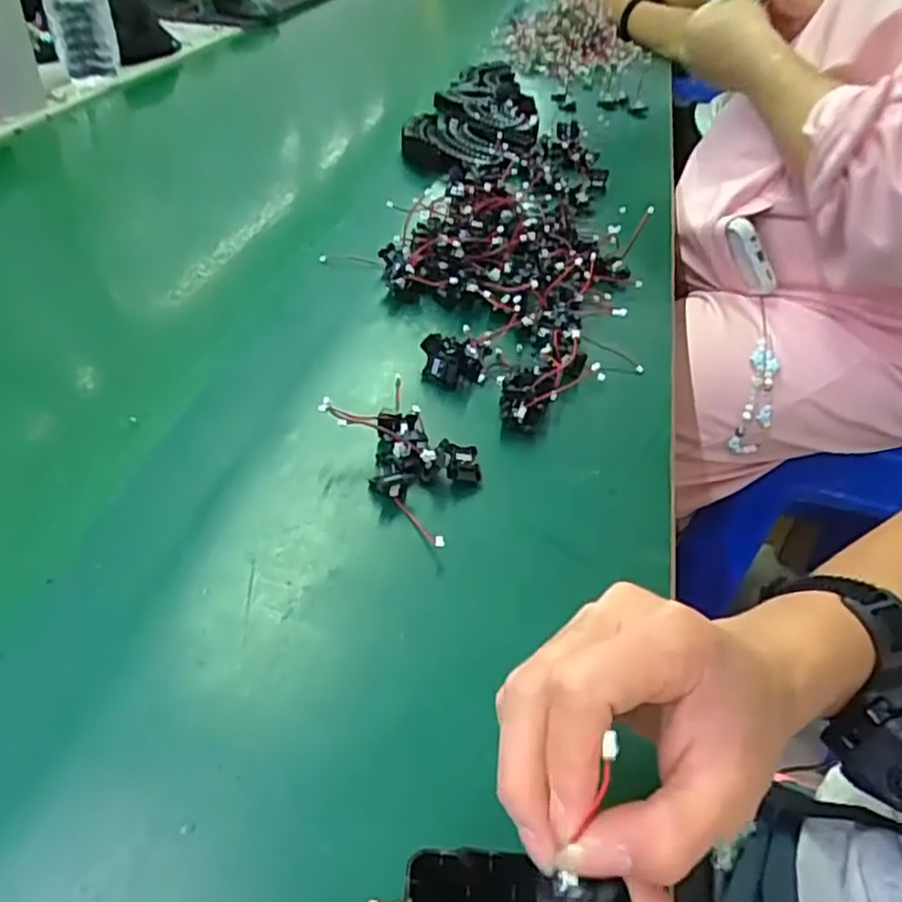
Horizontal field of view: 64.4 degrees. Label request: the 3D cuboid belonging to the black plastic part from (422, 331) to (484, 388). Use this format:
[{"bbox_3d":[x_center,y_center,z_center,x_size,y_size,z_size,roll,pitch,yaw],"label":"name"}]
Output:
[{"bbox_3d":[0.001,-0.060,0.478,0.039,0.028,0.025,1,42,-6],"label":"black plastic part"}]

